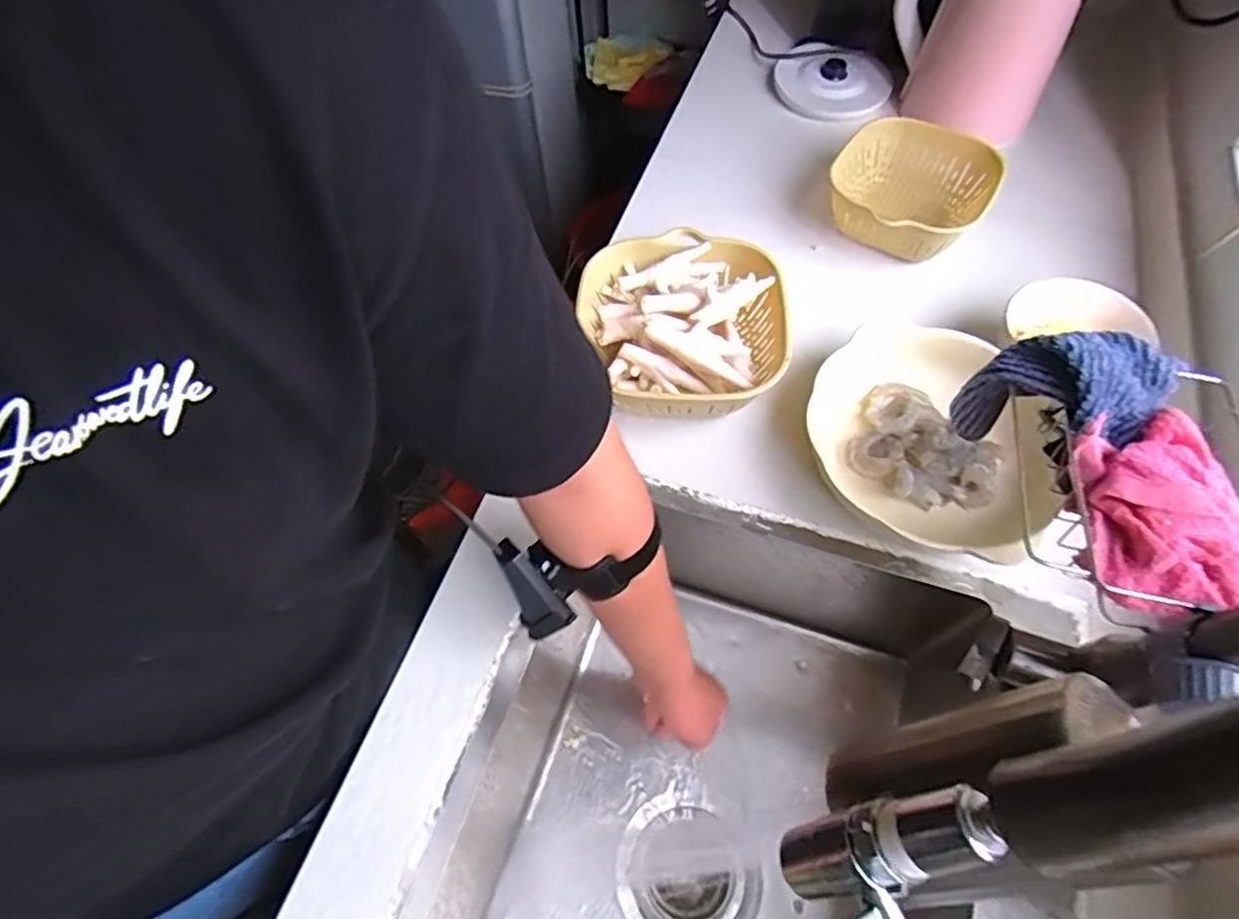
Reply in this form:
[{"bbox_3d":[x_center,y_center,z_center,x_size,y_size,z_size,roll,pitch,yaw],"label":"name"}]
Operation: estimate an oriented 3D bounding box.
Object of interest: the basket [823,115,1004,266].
[{"bbox_3d":[0.323,-0.295,0.745,0.168,0.101,0.181,32,67,19],"label":"basket"}]

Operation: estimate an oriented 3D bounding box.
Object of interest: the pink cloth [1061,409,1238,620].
[{"bbox_3d":[0.328,0.032,0.395,0.093,0.032,0.118,-1,60,3],"label":"pink cloth"}]

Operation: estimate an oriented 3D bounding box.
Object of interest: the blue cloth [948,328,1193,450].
[{"bbox_3d":[0.322,-0.044,0.468,0.089,0.119,0.098,-34,64,-15],"label":"blue cloth"}]

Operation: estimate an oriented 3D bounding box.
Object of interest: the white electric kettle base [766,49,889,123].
[{"bbox_3d":[0.285,-0.516,0.874,0.122,0.039,0.131,-1,60,3],"label":"white electric kettle base"}]

